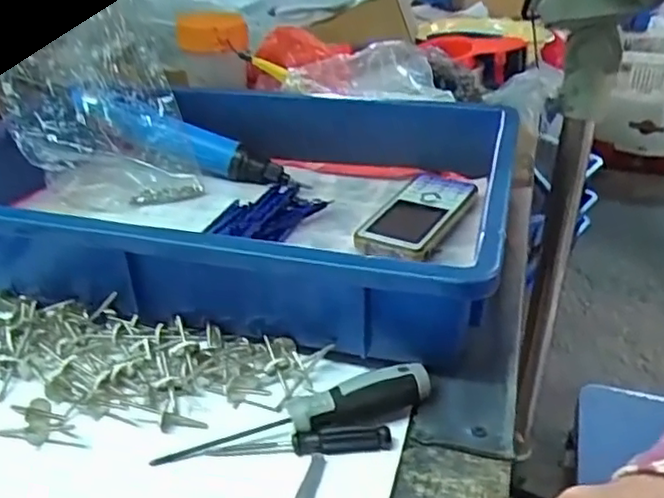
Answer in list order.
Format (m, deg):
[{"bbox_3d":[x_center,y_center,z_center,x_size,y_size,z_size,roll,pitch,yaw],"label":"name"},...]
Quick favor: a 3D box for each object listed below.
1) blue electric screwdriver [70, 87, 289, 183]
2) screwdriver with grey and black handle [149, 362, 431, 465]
[{"bbox_3d":[-0.140,-0.102,0.631,0.199,0.031,0.029,21,28,-8],"label":"blue electric screwdriver"},{"bbox_3d":[-0.016,0.086,0.351,0.143,0.024,0.018,-8,26,-15],"label":"screwdriver with grey and black handle"}]

